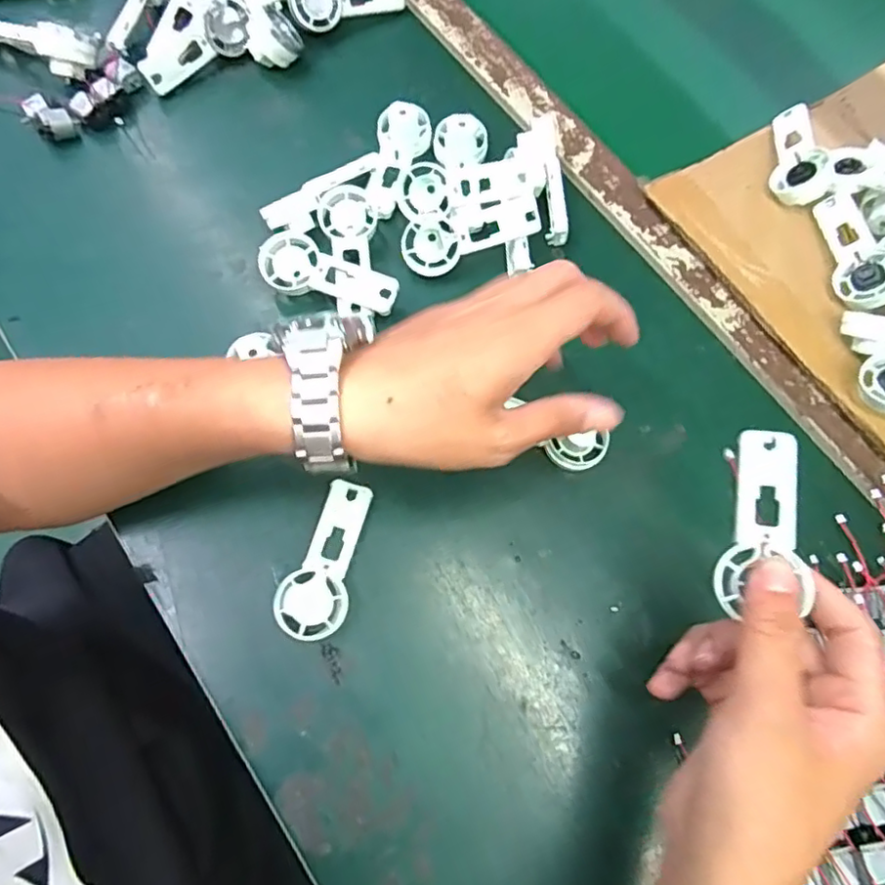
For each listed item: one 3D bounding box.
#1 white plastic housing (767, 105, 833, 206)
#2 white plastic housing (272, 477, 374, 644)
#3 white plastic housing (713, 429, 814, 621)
[{"bbox_3d":[0.267,-0.218,0.455,0.035,0.024,0.092,12,71,0],"label":"white plastic housing"},{"bbox_3d":[-0.068,0.069,0.363,0.039,0.018,0.094,17,71,2],"label":"white plastic housing"},{"bbox_3d":[0.155,0.038,0.287,0.038,0.005,0.088,11,79,17],"label":"white plastic housing"}]

